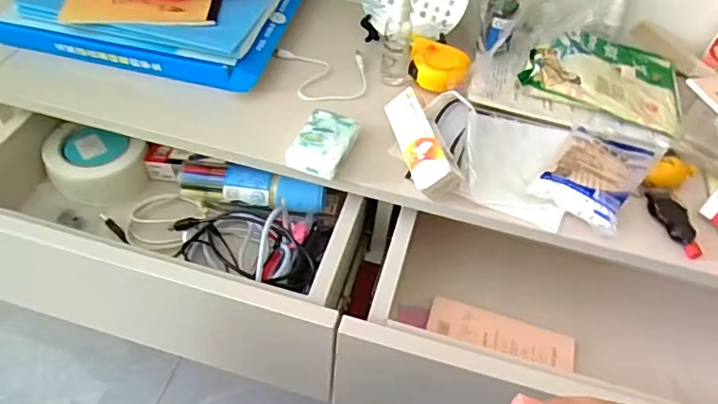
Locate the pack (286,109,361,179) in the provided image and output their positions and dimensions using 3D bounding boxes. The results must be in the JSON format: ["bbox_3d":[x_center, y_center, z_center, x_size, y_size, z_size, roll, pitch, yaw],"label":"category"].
[{"bbox_3d":[-0.038,-0.063,0.610,0.058,0.031,0.077,22,51,13],"label":"pack"}]

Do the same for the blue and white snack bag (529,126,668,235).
[{"bbox_3d":[0.265,-0.037,0.609,0.090,0.031,0.165,33,54,21],"label":"blue and white snack bag"}]

